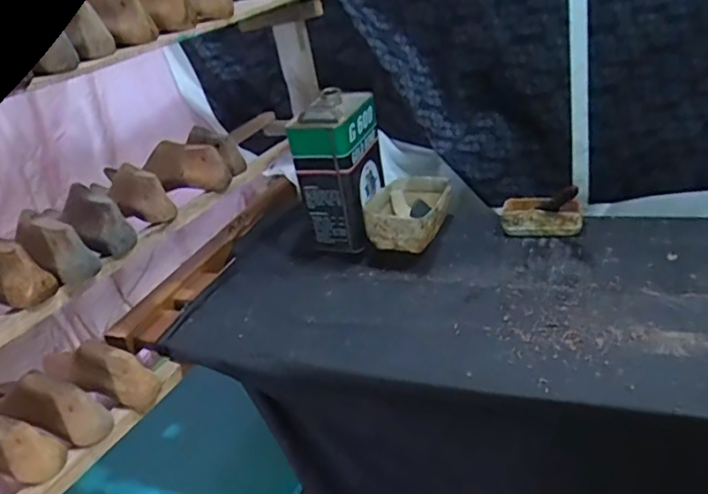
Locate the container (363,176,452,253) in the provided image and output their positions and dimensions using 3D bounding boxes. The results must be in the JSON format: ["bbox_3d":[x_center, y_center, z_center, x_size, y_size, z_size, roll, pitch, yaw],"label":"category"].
[{"bbox_3d":[0.105,-0.063,1.055,0.134,0.068,0.191,0,26,20],"label":"container"}]

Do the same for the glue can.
[{"bbox_3d":[-0.021,-0.138,1.050,0.111,0.246,0.155,1,27,22],"label":"glue can"}]

